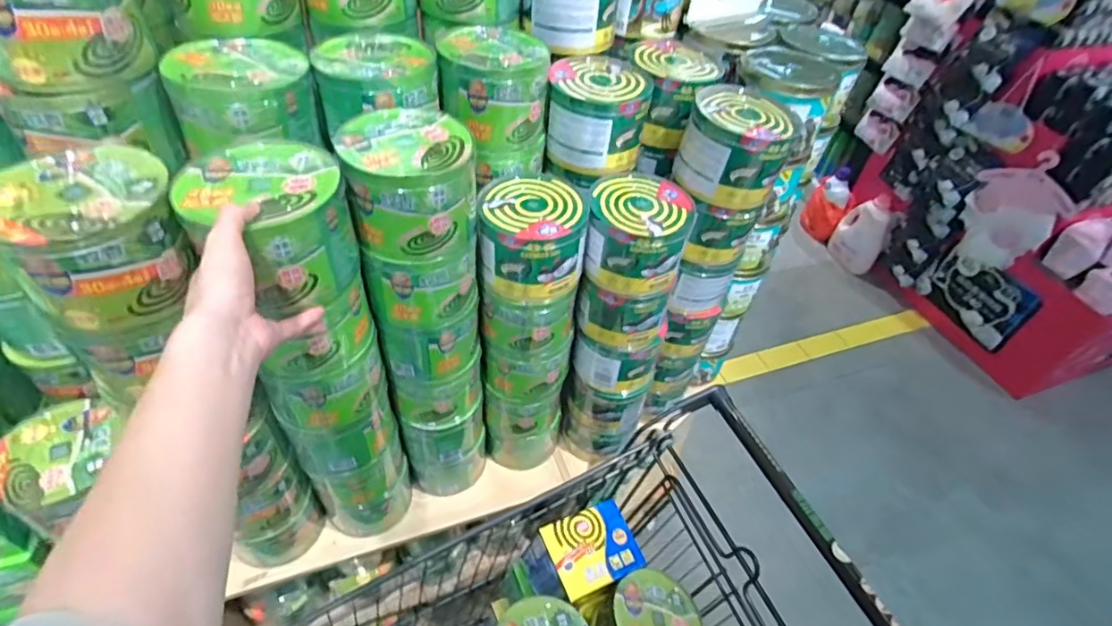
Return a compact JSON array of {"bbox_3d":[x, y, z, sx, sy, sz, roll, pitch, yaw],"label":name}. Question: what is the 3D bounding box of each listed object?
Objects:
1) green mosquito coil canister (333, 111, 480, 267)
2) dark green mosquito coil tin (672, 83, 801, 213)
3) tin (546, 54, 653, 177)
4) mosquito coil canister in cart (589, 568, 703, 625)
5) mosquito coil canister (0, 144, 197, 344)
[{"bbox_3d":[-0.153,-0.131,0.584,0.134,0.117,0.112,-5,46,-11],"label":"green mosquito coil canister"},{"bbox_3d":[0.245,-0.223,0.742,0.128,0.117,0.137,3,45,-3],"label":"dark green mosquito coil tin"},{"bbox_3d":[0.053,-0.263,0.747,0.131,0.117,0.106,6,45,0],"label":"tin"},{"bbox_3d":[0.131,0.467,0.810,0.144,0.116,0.136,17,36,-13],"label":"mosquito coil canister in cart"},{"bbox_3d":[-0.393,-0.063,0.477,0.130,0.106,0.125,-25,53,-27],"label":"mosquito coil canister"}]

